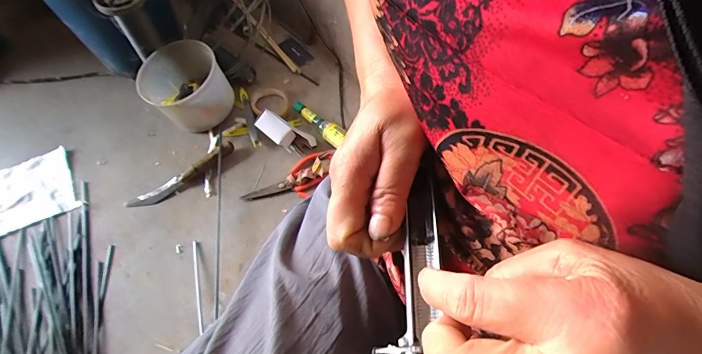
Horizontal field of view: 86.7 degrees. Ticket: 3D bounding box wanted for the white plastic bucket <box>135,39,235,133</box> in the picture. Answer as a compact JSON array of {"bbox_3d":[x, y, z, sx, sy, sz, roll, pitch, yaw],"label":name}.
[{"bbox_3d":[-0.340,-0.183,0.781,0.151,0.130,0.154,0,63,1],"label":"white plastic bucket"}]

